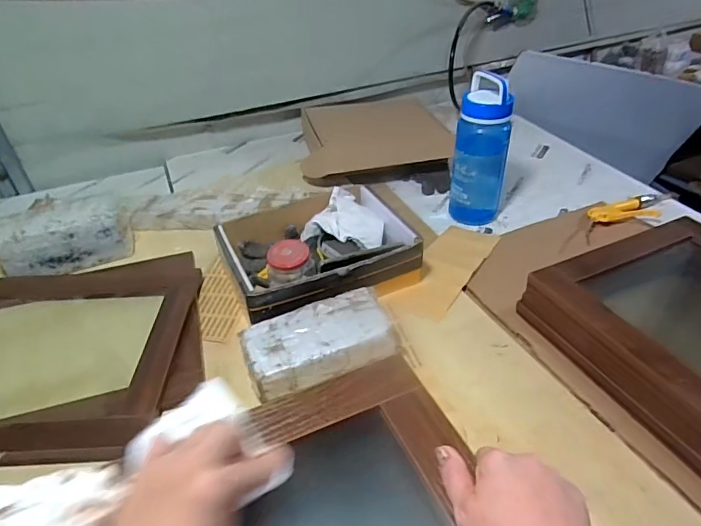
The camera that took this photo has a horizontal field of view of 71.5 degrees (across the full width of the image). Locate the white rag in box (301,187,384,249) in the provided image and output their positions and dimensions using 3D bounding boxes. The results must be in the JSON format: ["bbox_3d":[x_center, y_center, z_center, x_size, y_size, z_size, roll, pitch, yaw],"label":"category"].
[{"bbox_3d":[-0.010,-0.083,0.894,0.153,0.049,0.112,6,39,12],"label":"white rag in box"}]

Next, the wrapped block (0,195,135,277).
[{"bbox_3d":[-0.535,-0.046,0.908,0.226,0.111,0.099,-19,41,-19],"label":"wrapped block"}]

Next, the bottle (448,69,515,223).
[{"bbox_3d":[0.257,-0.217,0.961,0.104,0.274,0.094,8,40,15],"label":"bottle"}]

